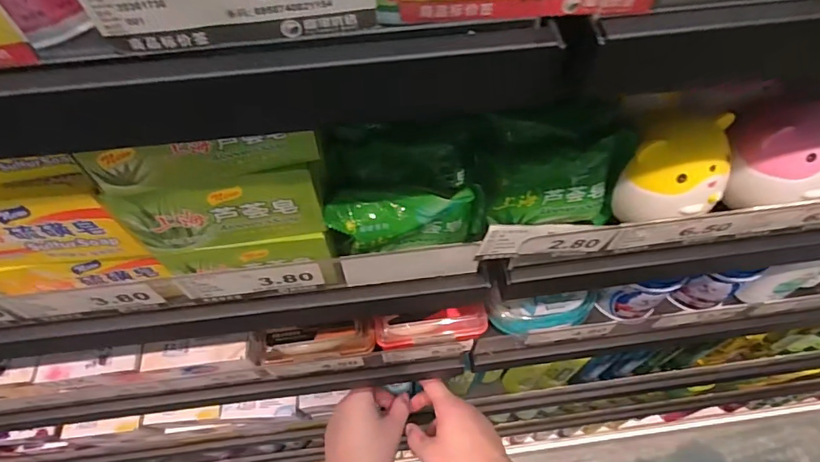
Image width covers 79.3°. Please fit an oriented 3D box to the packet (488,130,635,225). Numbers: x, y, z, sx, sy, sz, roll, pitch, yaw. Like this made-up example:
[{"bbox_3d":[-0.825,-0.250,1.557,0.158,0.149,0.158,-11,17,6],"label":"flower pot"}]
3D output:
[{"bbox_3d":[0.099,-0.029,0.336,0.091,0.060,0.024,-8,59,-4],"label":"packet"}]

